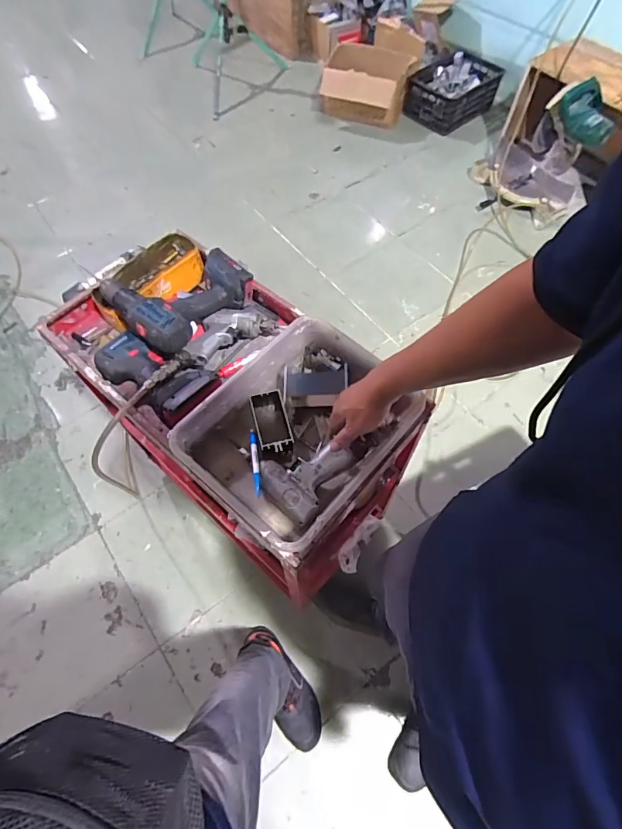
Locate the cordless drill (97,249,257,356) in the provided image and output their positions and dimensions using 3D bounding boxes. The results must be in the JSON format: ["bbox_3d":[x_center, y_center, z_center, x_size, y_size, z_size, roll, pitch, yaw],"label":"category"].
[{"bbox_3d":[-0.240,-0.227,0.806,0.236,0.072,0.179,-40,69,-19],"label":"cordless drill"}]

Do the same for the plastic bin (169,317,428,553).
[{"bbox_3d":[-0.014,0.023,0.715,0.273,0.083,0.335,37,70,19],"label":"plastic bin"}]

